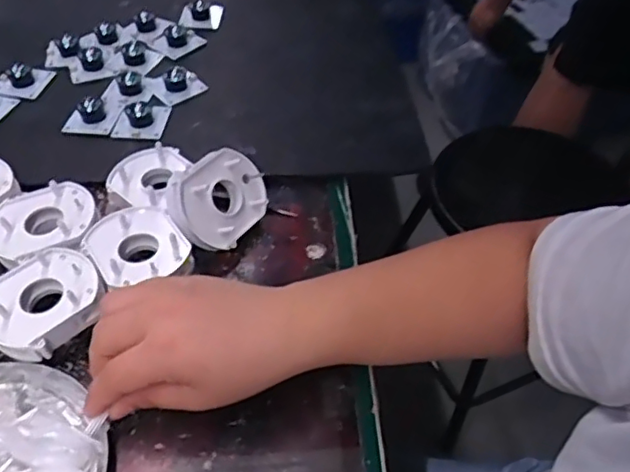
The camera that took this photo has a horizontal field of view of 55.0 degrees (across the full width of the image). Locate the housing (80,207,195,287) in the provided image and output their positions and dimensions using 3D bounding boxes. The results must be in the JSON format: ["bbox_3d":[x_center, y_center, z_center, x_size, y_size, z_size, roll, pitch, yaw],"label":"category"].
[{"bbox_3d":[-0.117,0.007,0.400,0.059,0.019,0.058,-33,57,-28],"label":"housing"}]

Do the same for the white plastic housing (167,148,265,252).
[{"bbox_3d":[-0.066,-0.026,0.426,0.023,0.061,0.069,-8,28,50],"label":"white plastic housing"}]

